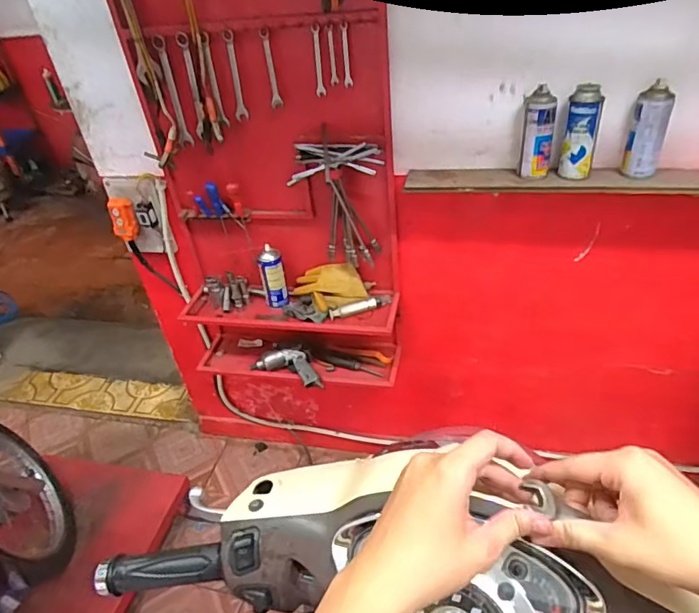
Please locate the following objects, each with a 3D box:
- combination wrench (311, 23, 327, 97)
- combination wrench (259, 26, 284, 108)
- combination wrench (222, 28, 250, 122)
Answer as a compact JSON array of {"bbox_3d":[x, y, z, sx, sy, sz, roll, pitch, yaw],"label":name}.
[{"bbox_3d":[-0.064,-0.502,1.059,0.022,0.137,0.006,9,39,16],"label":"combination wrench"},{"bbox_3d":[-0.165,-0.503,1.093,0.025,0.154,0.005,-3,38,5],"label":"combination wrench"},{"bbox_3d":[-0.246,-0.493,1.109,0.029,0.179,0.012,1,38,11],"label":"combination wrench"}]

